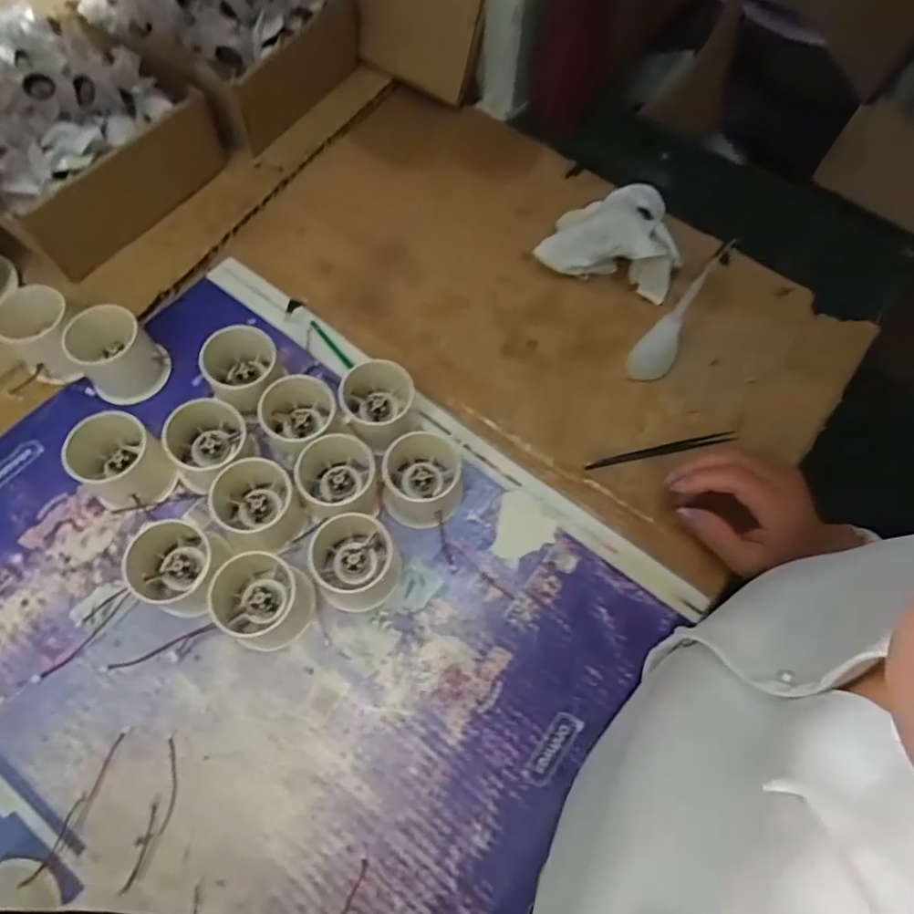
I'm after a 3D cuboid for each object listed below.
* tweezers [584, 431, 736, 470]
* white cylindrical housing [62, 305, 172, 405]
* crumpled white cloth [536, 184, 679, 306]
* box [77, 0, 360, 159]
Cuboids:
[{"bbox_3d":[0.157,-0.004,0.447,0.122,0.005,0.008,-11,67,-8],"label":"tweezers"},{"bbox_3d":[-0.247,-0.075,0.428,0.054,0.049,0.049,-41,74,-19],"label":"white cylindrical housing"},{"bbox_3d":[0.138,-0.197,0.504,0.117,0.060,0.092,17,66,5],"label":"crumpled white cloth"},{"bbox_3d":[-0.227,-0.413,0.555,0.200,0.091,0.188,29,67,10],"label":"box"}]

